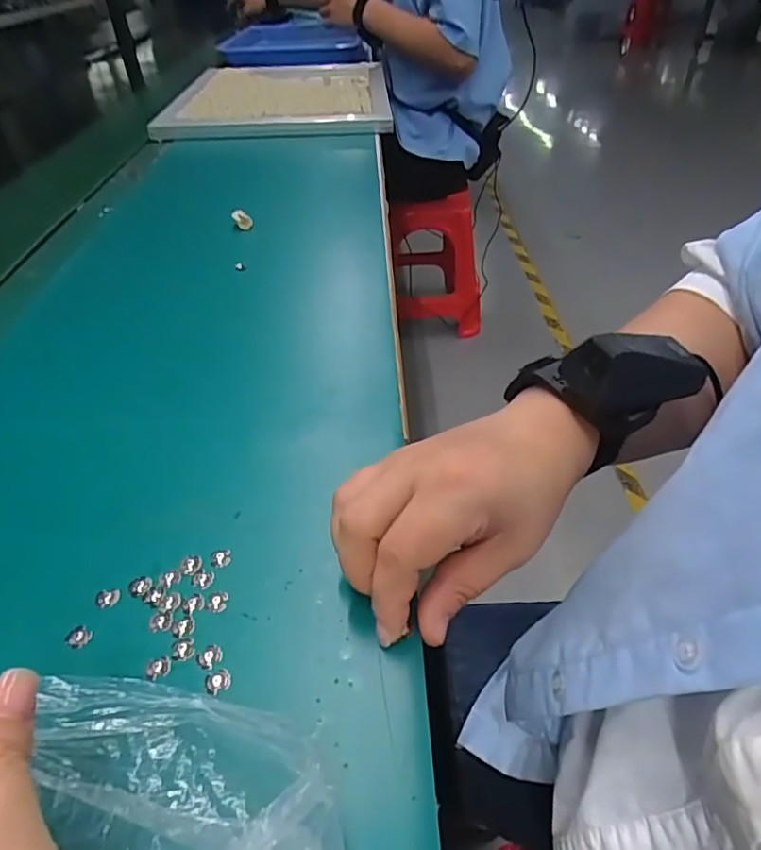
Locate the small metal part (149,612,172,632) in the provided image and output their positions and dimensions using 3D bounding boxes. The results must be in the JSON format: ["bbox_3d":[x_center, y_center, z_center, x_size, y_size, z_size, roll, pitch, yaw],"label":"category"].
[{"bbox_3d":[-0.099,0.088,0.253,0.010,0.004,0.009,-9,41,-8],"label":"small metal part"}]

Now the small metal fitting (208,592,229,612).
[{"bbox_3d":[-0.076,0.081,0.260,0.009,0.004,0.010,4,41,7],"label":"small metal fitting"}]

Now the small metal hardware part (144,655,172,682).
[{"bbox_3d":[-0.094,0.102,0.237,0.010,0.004,0.009,-17,43,-17],"label":"small metal hardware part"}]

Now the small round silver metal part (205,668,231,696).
[{"bbox_3d":[-0.067,0.105,0.232,0.010,0.004,0.010,-1,41,1],"label":"small round silver metal part"}]

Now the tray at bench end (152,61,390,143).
[{"bbox_3d":[-0.179,-0.645,1.084,0.369,0.040,0.553,-1,41,0],"label":"tray at bench end"}]

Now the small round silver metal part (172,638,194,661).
[{"bbox_3d":[-0.086,0.097,0.244,0.010,0.004,0.009,-2,41,-1],"label":"small round silver metal part"}]

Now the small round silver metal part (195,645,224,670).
[{"bbox_3d":[-0.073,0.098,0.241,0.010,0.004,0.011,-1,41,1],"label":"small round silver metal part"}]

